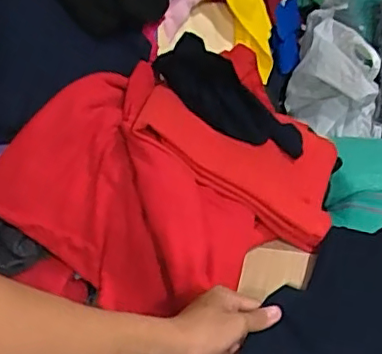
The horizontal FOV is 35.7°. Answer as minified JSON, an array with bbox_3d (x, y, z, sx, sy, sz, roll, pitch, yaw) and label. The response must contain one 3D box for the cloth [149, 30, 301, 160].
[{"bbox_3d":[0.076,-0.127,1.033,0.289,0.083,0.135,32,31,-24],"label":"cloth"}]

